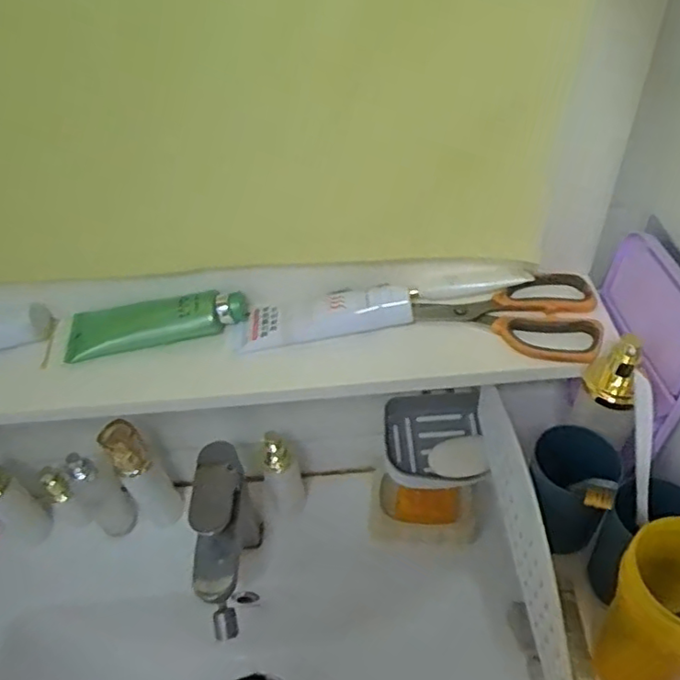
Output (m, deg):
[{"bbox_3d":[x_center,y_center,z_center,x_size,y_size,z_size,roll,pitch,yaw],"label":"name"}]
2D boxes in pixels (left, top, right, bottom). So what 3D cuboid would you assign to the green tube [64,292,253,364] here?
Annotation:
[{"bbox_3d":[-0.158,-0.018,0.540,0.151,0.030,0.042,-9,45,-4],"label":"green tube"}]

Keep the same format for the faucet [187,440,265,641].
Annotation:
[{"bbox_3d":[-0.118,0.224,0.661,0.047,0.168,0.165,-2,45,3],"label":"faucet"}]

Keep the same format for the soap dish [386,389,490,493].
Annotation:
[{"bbox_3d":[0.101,0.105,0.674,0.106,0.034,0.104,0,45,5],"label":"soap dish"}]

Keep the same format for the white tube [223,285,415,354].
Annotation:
[{"bbox_3d":[-0.018,-0.024,0.528,0.154,0.029,0.049,-5,45,1],"label":"white tube"}]

